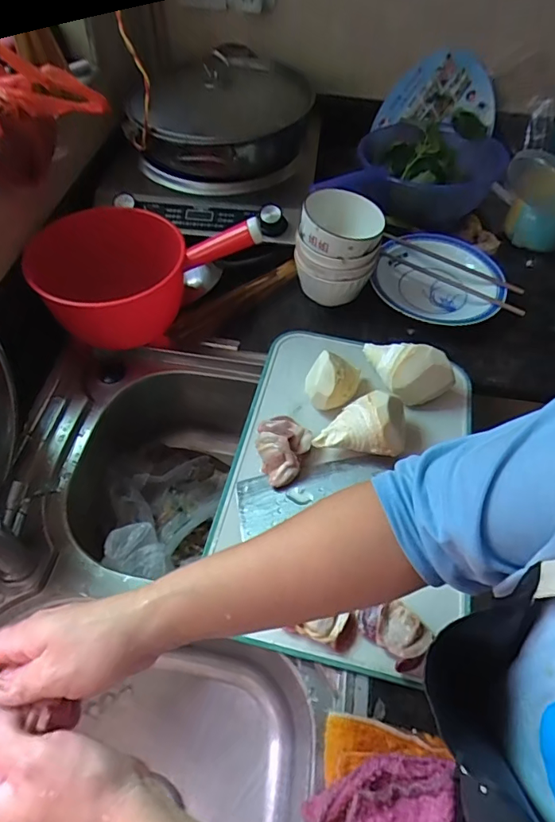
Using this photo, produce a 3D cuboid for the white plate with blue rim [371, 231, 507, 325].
[{"bbox_3d":[0.247,-0.206,0.738,0.185,0.036,0.199,1,55,-2],"label":"white plate with blue rim"}]

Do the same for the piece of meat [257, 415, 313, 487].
[{"bbox_3d":[0.009,0.038,0.561,0.062,0.033,0.089,-12,56,-11],"label":"piece of meat"}]

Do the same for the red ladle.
[{"bbox_3d":[-0.174,-0.195,0.661,0.284,0.143,0.152,-1,55,-3],"label":"red ladle"}]

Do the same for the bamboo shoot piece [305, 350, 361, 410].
[{"bbox_3d":[0.065,-0.034,0.591,0.058,0.057,0.050,21,57,12],"label":"bamboo shoot piece"}]

